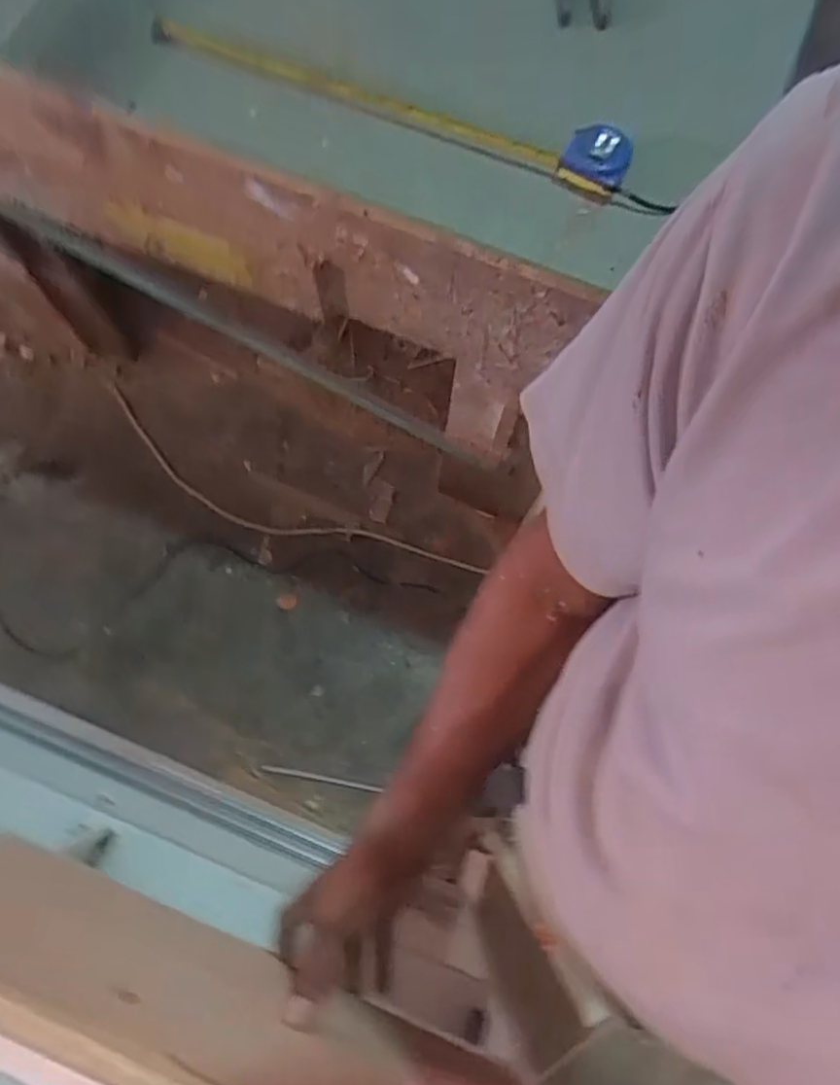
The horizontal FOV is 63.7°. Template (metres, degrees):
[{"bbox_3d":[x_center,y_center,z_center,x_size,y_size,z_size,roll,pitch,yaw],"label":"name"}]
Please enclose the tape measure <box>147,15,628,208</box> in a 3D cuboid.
[{"bbox_3d":[-0.044,-0.474,0.714,0.549,0.051,0.068,20,74,4],"label":"tape measure"}]

